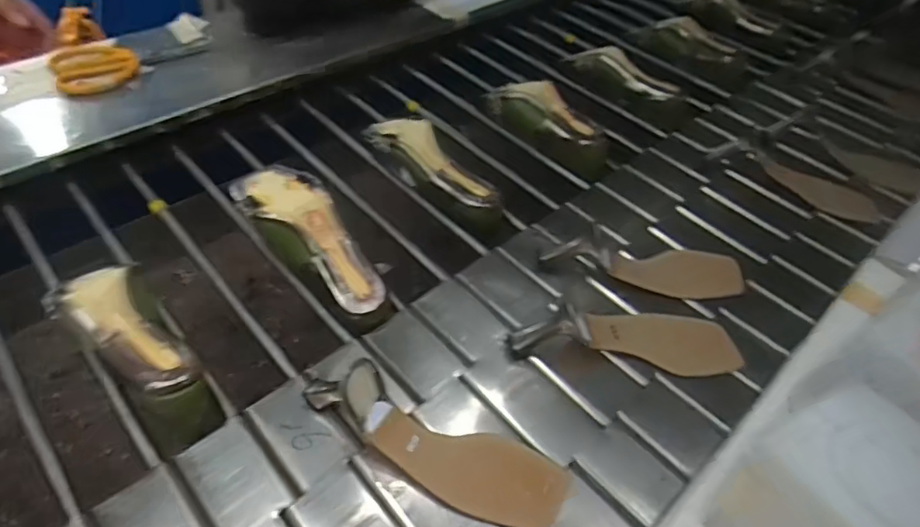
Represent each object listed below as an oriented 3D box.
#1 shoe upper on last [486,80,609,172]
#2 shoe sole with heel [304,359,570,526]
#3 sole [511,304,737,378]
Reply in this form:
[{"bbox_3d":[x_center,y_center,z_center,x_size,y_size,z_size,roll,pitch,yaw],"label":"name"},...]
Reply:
[{"bbox_3d":[0.126,-0.197,0.818,0.195,0.070,0.071,35,53,22],"label":"shoe upper on last"},{"bbox_3d":[-0.025,0.143,0.465,0.235,0.069,0.070,15,48,8],"label":"shoe sole with heel"},{"bbox_3d":[0.168,0.060,0.568,0.239,0.062,0.078,4,47,-3],"label":"sole"}]

